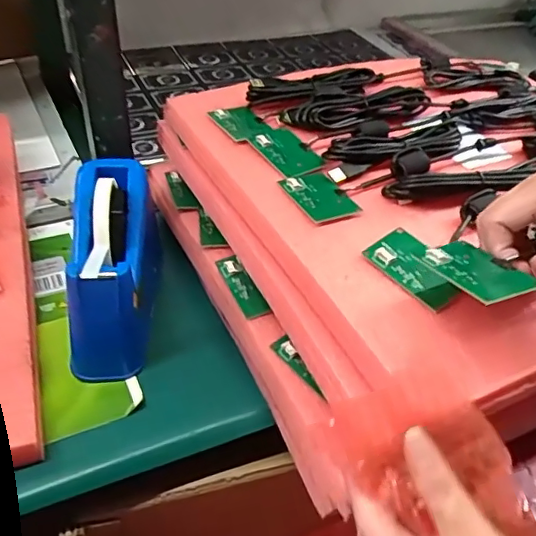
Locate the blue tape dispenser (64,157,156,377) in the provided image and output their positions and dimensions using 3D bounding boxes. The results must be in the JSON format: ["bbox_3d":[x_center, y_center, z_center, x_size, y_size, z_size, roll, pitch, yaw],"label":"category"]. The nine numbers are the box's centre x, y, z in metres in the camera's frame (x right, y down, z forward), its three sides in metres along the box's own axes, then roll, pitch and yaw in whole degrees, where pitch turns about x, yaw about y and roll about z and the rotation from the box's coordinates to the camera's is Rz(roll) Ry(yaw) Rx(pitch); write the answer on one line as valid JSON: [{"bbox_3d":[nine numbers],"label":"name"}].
[{"bbox_3d":[-0.141,-0.008,0.515,0.071,0.106,0.196,-9,42,-5],"label":"blue tape dispenser"}]

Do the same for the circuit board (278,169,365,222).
[{"bbox_3d":[0.042,-0.062,0.467,0.044,0.008,0.066,-23,45,-20],"label":"circuit board"}]

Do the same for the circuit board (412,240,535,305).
[{"bbox_3d":[0.129,0.001,0.347,0.045,0.005,0.064,-14,35,-23],"label":"circuit board"}]

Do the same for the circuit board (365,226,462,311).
[{"bbox_3d":[0.108,-0.001,0.410,0.042,0.009,0.068,-31,65,-32],"label":"circuit board"}]

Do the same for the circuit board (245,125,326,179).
[{"bbox_3d":[0.014,-0.112,0.519,0.044,0.007,0.082,-22,52,-25],"label":"circuit board"}]

